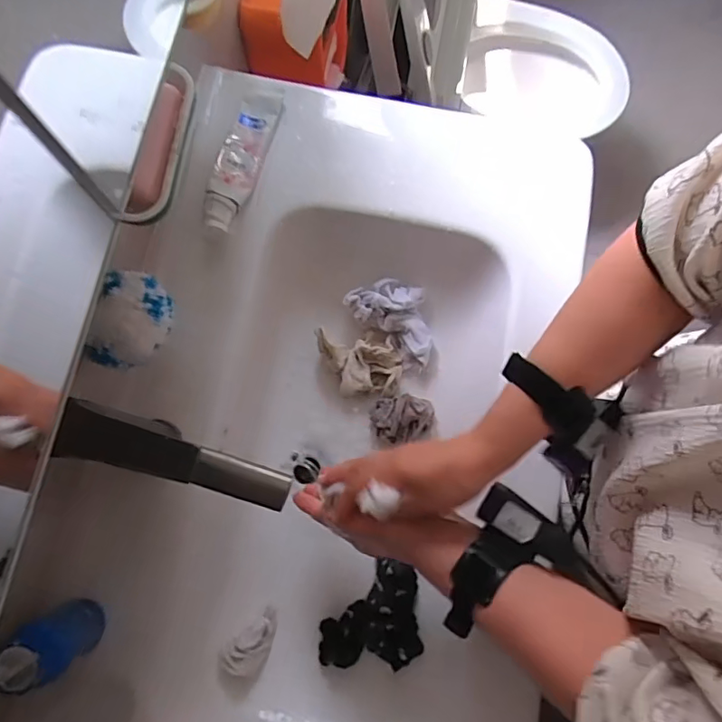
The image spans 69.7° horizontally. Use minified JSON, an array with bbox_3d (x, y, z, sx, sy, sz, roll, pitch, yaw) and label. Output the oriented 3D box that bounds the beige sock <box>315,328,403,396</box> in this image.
[{"bbox_3d":[-0.003,0.003,0.650,0.104,0.041,0.076,3,78,0],"label":"beige sock"}]

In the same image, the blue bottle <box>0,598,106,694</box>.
[{"bbox_3d":[-0.259,0.240,0.443,0.044,0.114,0.038,39,80,7],"label":"blue bottle"}]

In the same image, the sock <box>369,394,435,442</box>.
[{"bbox_3d":[0.050,0.068,0.619,0.072,0.063,0.050,-1,78,-1],"label":"sock"}]

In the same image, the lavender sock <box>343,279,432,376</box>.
[{"bbox_3d":[0.050,-0.055,0.654,0.124,0.048,0.081,44,81,8],"label":"lavender sock"}]

